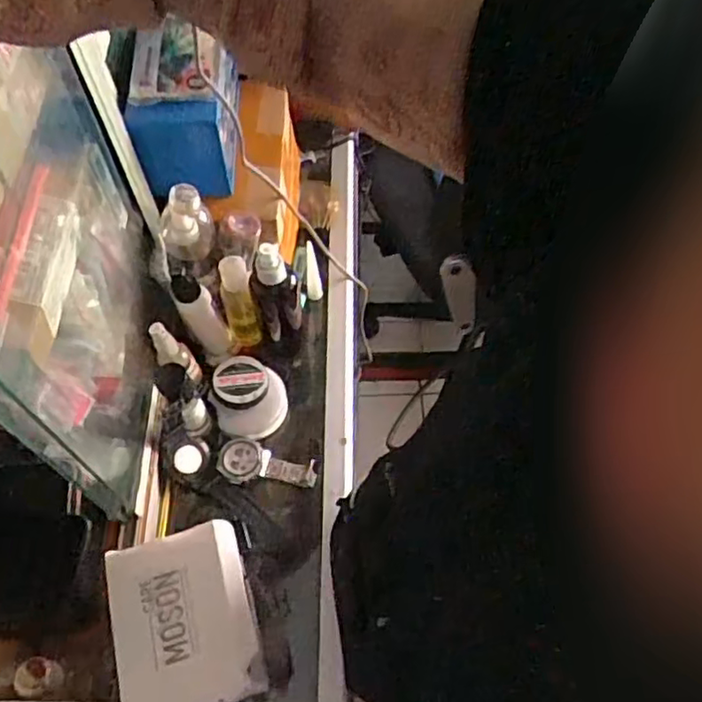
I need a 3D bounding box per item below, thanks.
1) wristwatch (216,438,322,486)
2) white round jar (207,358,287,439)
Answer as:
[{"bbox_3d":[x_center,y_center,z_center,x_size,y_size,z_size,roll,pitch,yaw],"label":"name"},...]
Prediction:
[{"bbox_3d":[-0.087,0.122,0.672,0.103,0.019,0.044,15,63,8],"label":"wristwatch"},{"bbox_3d":[-0.109,0.054,0.698,0.078,0.052,0.076,0,62,0],"label":"white round jar"}]

